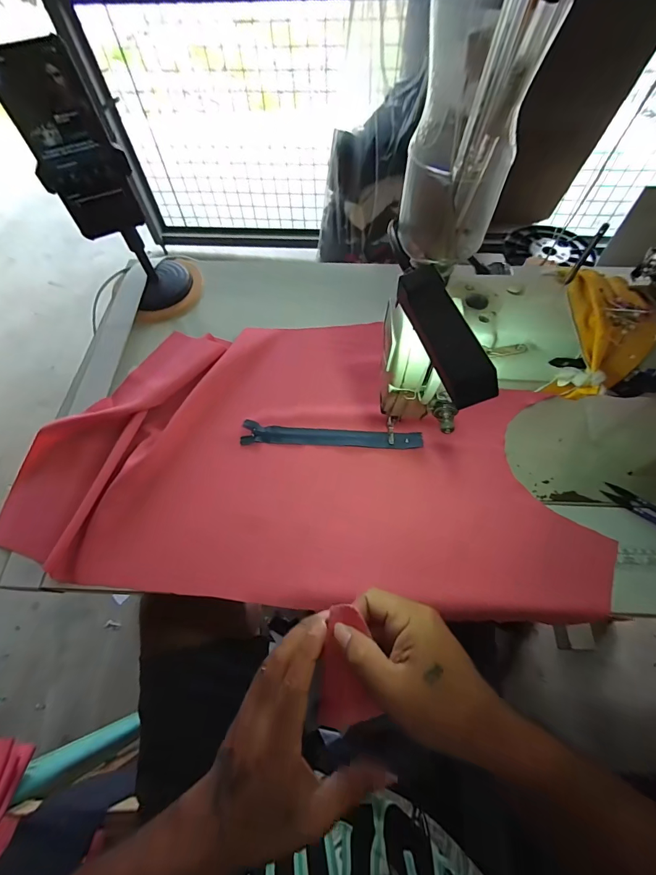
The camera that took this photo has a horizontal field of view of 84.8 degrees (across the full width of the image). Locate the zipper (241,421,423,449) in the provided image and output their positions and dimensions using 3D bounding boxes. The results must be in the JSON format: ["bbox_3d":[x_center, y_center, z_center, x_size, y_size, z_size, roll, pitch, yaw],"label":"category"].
[{"bbox_3d":[0.005,-0.001,0.467,0.228,0.009,0.030,1,61,2],"label":"zipper"}]

